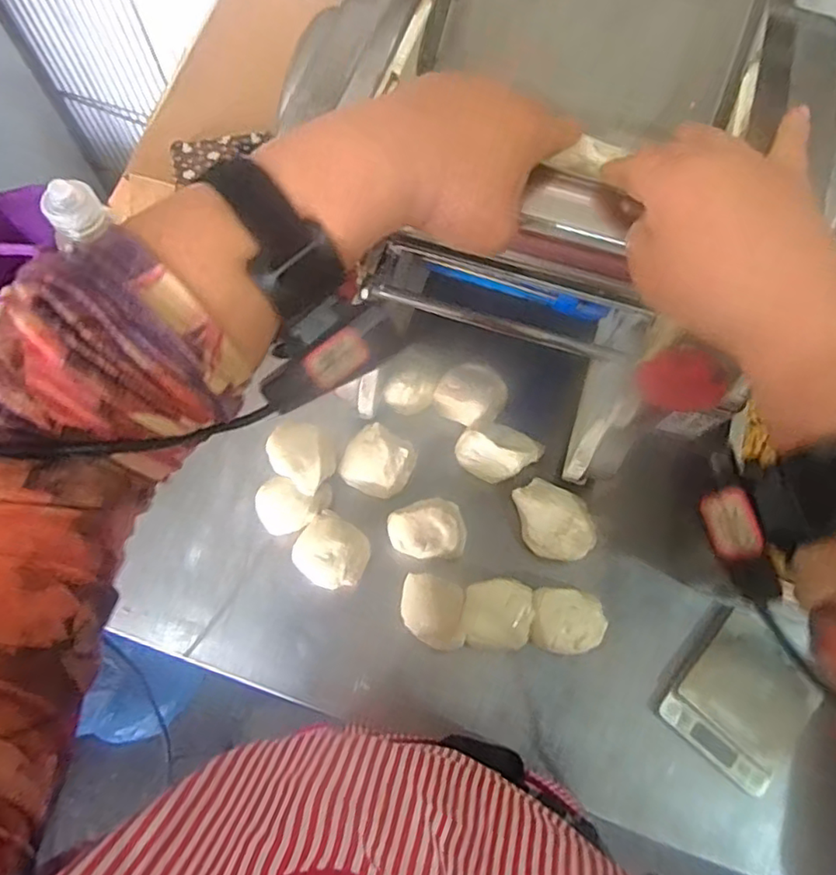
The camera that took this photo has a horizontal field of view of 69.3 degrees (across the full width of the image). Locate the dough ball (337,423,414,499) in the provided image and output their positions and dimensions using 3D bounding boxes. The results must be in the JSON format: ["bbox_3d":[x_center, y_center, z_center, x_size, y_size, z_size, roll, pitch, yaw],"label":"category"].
[{"bbox_3d":[-0.040,0.024,0.598,0.065,0.029,0.063,0,69,-1],"label":"dough ball"}]

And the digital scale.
[{"bbox_3d":[0.294,0.234,0.542,0.097,0.017,0.123,41,73,13],"label":"digital scale"}]

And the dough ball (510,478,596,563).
[{"bbox_3d":[0.133,0.076,0.581,0.068,0.039,0.082,-24,71,-10],"label":"dough ball"}]

